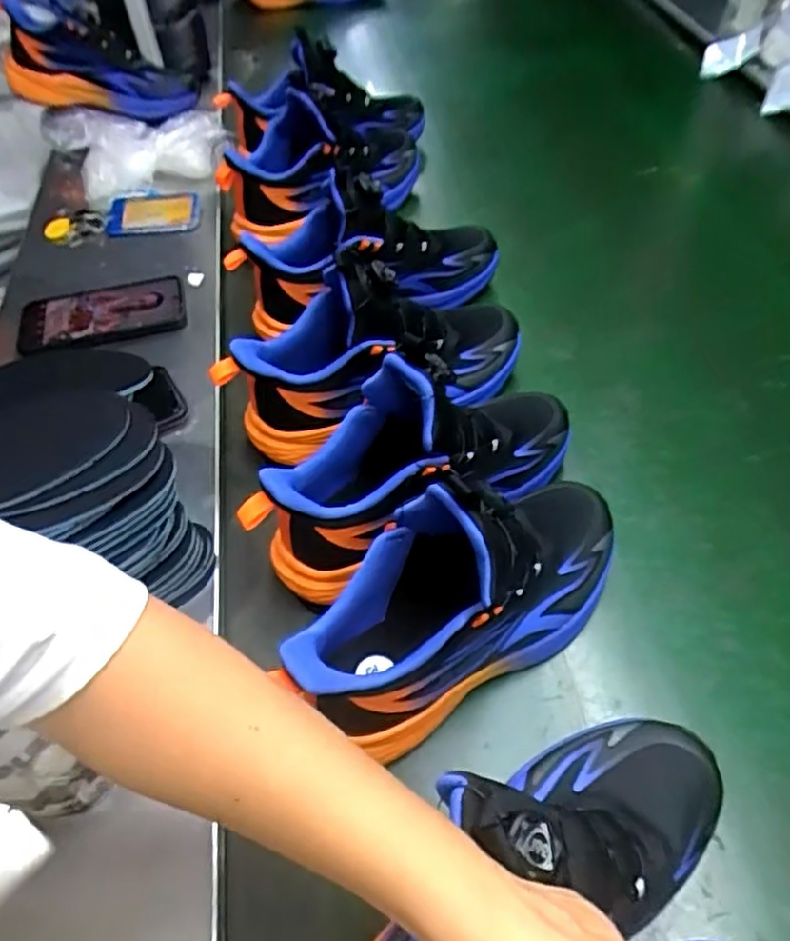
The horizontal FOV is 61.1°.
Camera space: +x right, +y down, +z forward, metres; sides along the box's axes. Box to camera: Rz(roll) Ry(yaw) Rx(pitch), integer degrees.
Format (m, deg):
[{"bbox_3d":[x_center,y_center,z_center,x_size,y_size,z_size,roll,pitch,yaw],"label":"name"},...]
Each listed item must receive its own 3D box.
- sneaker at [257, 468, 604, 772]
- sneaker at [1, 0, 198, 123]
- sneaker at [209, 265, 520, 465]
[{"bbox_3d":[0.051,0.070,0.425,0.254,0.159,0.092,-28,57,-19],"label":"sneaker"},{"bbox_3d":[-0.413,-0.565,0.947,0.270,0.105,0.115,14,53,-3],"label":"sneaker"},{"bbox_3d":[-0.012,-0.107,0.572,0.275,0.141,0.094,-16,54,-11],"label":"sneaker"}]

